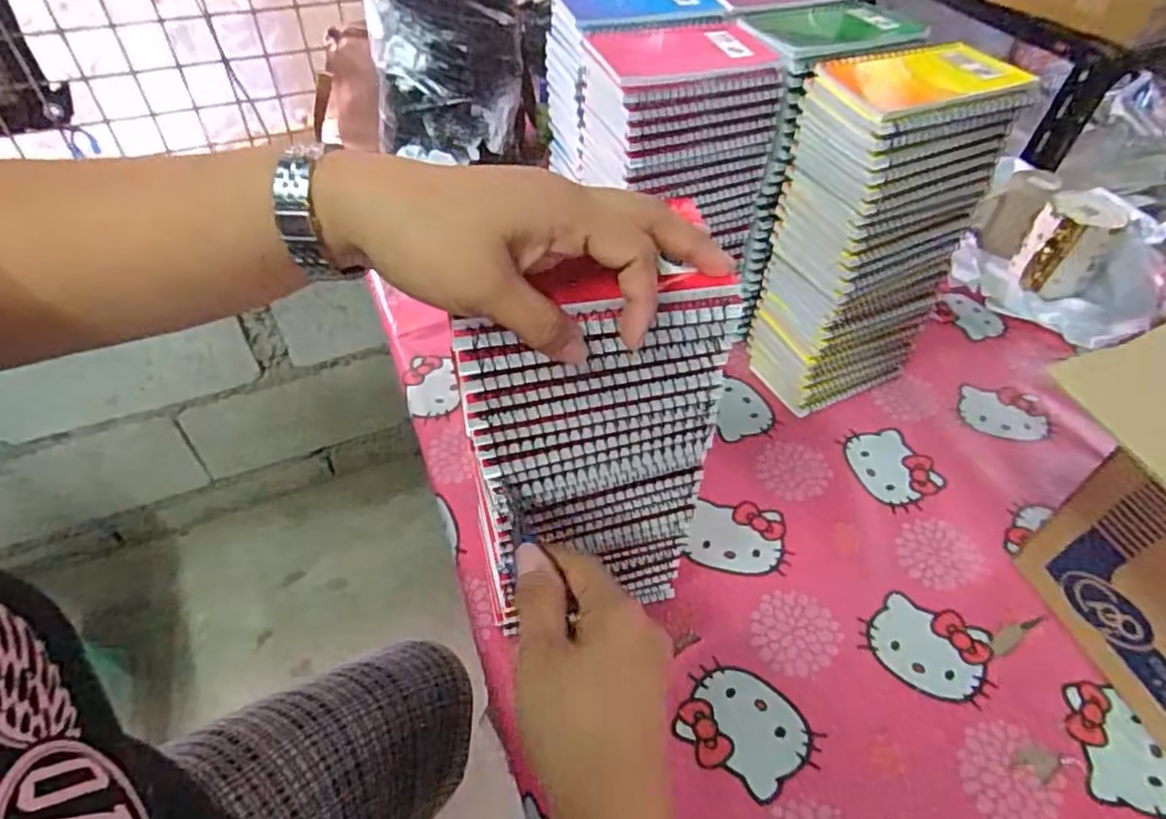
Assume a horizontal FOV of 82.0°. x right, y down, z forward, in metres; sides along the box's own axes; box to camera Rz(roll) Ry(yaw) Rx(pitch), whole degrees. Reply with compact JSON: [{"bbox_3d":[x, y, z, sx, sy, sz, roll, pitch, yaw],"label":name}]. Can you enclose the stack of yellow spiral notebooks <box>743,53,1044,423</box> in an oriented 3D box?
[{"bbox_3d":[0.243,-0.138,0.583,0.144,0.290,0.102,-14,50,-14],"label":"stack of yellow spiral notebooks"}]

